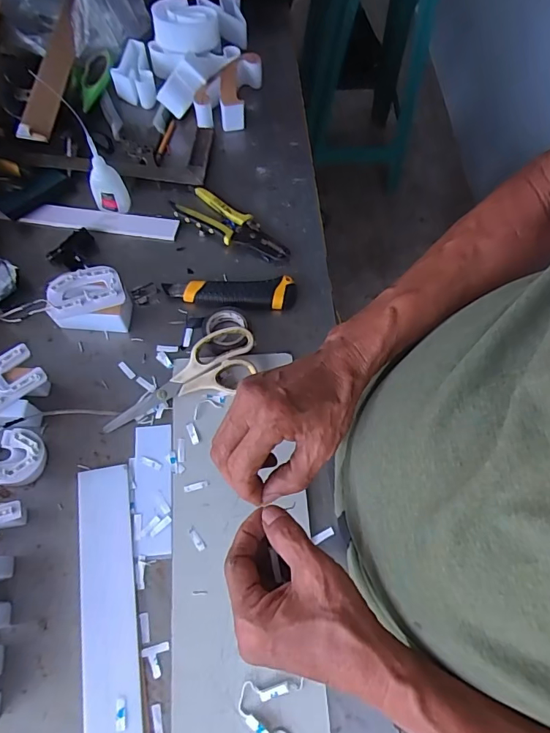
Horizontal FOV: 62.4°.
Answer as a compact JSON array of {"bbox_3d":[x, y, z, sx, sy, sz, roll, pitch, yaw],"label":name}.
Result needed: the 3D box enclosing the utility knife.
[{"bbox_3d":[-0.055,-0.092,0.563,0.159,0.020,0.038,0,67,-2],"label":"utility knife"}]

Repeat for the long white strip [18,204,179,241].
[{"bbox_3d":[-0.229,-0.194,0.602,0.198,0.008,0.032,7,84,-2],"label":"long white strip"}]

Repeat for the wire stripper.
[{"bbox_3d":[-0.055,-0.185,0.601,0.158,0.021,0.054,31,70,11],"label":"wire stripper"}]

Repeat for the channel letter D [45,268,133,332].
[{"bbox_3d":[-0.216,-0.076,0.535,0.084,0.053,0.057,-4,67,-3],"label":"channel letter D"}]

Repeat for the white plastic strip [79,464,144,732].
[{"bbox_3d":[-0.139,0.316,0.396,0.046,0.011,0.452,-4,67,-18],"label":"white plastic strip"}]

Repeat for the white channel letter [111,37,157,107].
[{"bbox_3d":[-0.217,-0.442,0.691,0.058,0.042,0.098,-15,68,-8],"label":"white channel letter"}]

